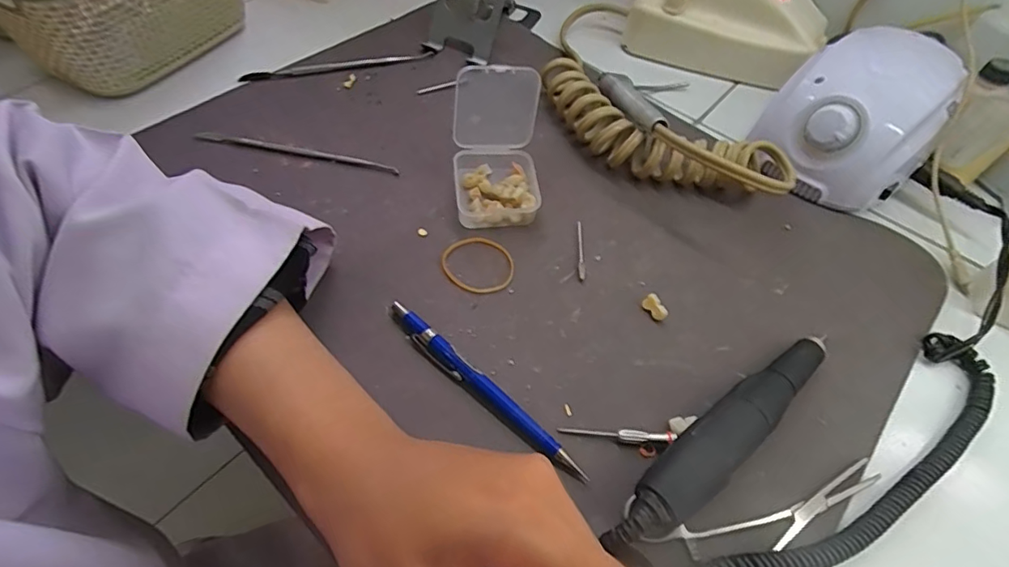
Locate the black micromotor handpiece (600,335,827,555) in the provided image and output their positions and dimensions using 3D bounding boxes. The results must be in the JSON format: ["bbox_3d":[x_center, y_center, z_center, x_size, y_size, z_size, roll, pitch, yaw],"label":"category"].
[{"bbox_3d":[0.114,0.076,0.255,0.168,0.025,0.027,-31,62,-24],"label":"black micromotor handpiece"}]

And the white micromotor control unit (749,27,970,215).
[{"bbox_3d":[0.257,-0.120,0.372,0.137,0.076,0.105,-38,65,-27],"label":"white micromotor control unit"}]

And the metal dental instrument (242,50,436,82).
[{"bbox_3d":[-0.138,-0.184,0.427,0.155,0.009,0.012,-15,57,-15],"label":"metal dental instrument"}]

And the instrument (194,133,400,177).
[{"bbox_3d":[-0.147,-0.094,0.359,0.145,0.007,0.008,10,54,2],"label":"instrument"}]

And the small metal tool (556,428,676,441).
[{"bbox_3d":[0.059,0.078,0.262,0.059,0.007,0.006,5,54,-1],"label":"small metal tool"}]

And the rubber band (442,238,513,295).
[{"bbox_3d":[-0.015,-0.014,0.317,0.046,0.004,0.042,19,55,9],"label":"rubber band"}]

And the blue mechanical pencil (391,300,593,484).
[{"bbox_3d":[-0.013,0.054,0.268,0.135,0.010,0.011,36,59,19],"label":"blue mechanical pencil"}]

